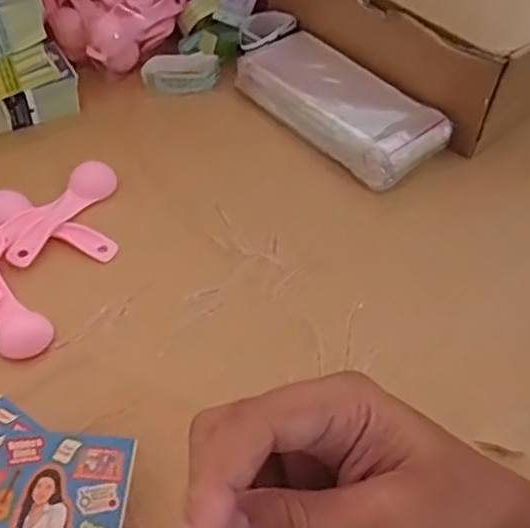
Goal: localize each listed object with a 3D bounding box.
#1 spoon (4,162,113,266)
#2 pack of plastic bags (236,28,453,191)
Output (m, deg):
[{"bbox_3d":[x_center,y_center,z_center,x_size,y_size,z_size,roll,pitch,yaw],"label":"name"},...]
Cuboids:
[{"bbox_3d":[-0.154,-0.041,0.488,0.028,0.020,0.106,27,54,20],"label":"spoon"},{"bbox_3d":[0.062,-0.138,0.568,0.084,0.047,0.189,-35,59,-27],"label":"pack of plastic bags"}]

